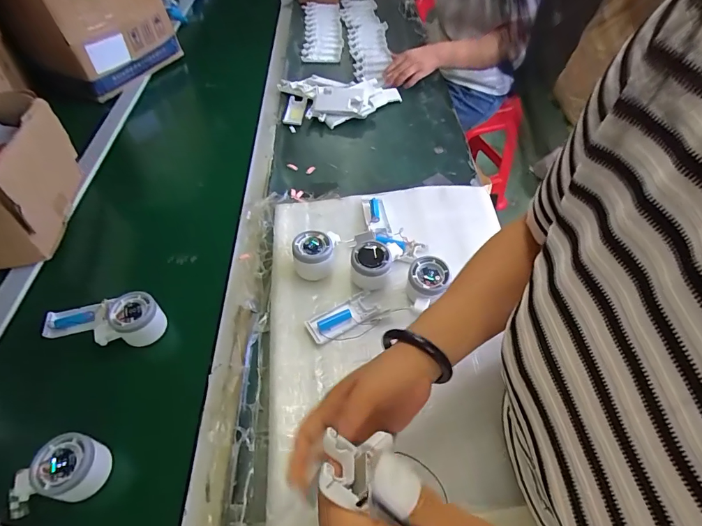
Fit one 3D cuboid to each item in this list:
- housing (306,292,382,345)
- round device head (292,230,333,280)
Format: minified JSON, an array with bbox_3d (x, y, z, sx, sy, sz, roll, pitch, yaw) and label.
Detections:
[{"bbox_3d":[-0.013,0.073,0.554,0.101,0.015,0.043,-26,55,-18],"label":"housing"},{"bbox_3d":[-0.056,-0.008,0.590,0.056,0.058,0.053,0,51,1],"label":"round device head"}]

